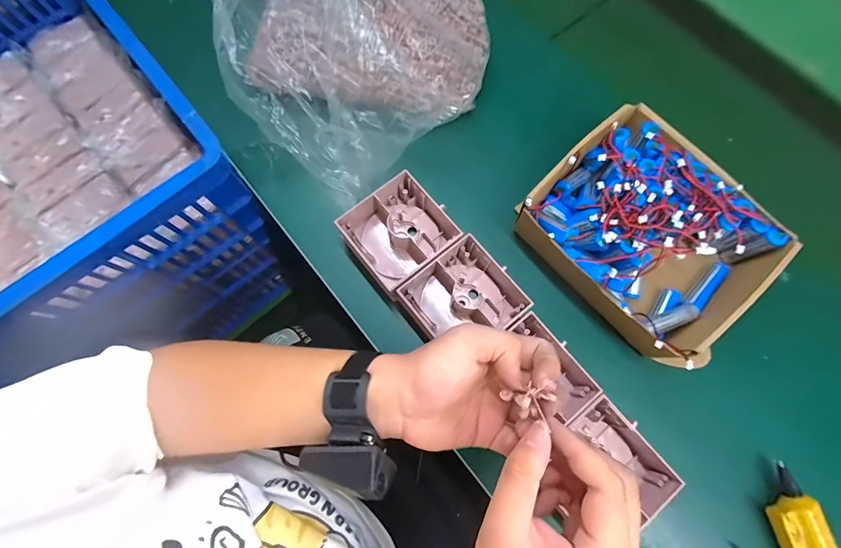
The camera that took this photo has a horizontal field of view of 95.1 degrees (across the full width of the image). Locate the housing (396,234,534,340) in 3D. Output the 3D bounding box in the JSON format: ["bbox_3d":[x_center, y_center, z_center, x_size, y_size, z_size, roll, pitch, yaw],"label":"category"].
[{"bbox_3d":[0.047,0.030,0.421,0.108,0.052,0.104,-40,77,-10],"label":"housing"}]

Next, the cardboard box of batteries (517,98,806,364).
[{"bbox_3d":[0.244,-0.038,0.414,0.182,0.091,0.242,-38,77,-10],"label":"cardboard box of batteries"}]

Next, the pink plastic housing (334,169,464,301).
[{"bbox_3d":[-0.026,-0.049,0.437,0.109,0.041,0.113,-39,77,-10],"label":"pink plastic housing"}]

